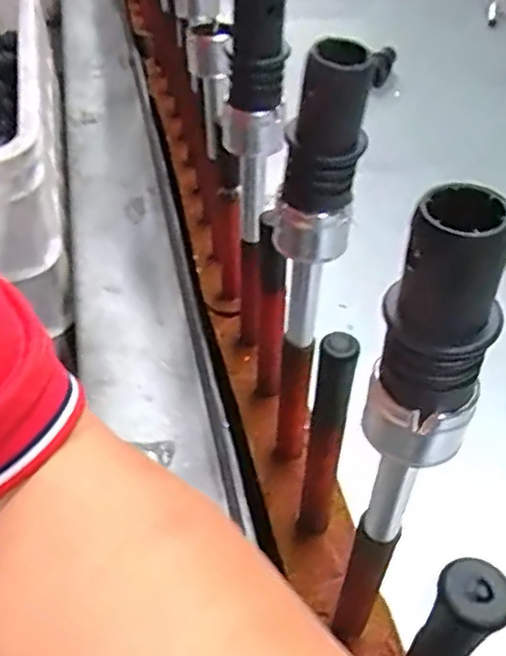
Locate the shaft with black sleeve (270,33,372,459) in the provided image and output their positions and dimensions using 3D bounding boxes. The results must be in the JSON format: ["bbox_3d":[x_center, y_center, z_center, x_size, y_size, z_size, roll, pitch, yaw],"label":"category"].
[{"bbox_3d":[0.025,-0.012,0.318,0.029,0.231,0.027,7,43,3],"label":"shaft with black sleeve"}]

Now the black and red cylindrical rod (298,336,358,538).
[{"bbox_3d":[0.034,0.059,0.325,0.014,0.141,0.017,4,43,-1],"label":"black and red cylindrical rod"}]

